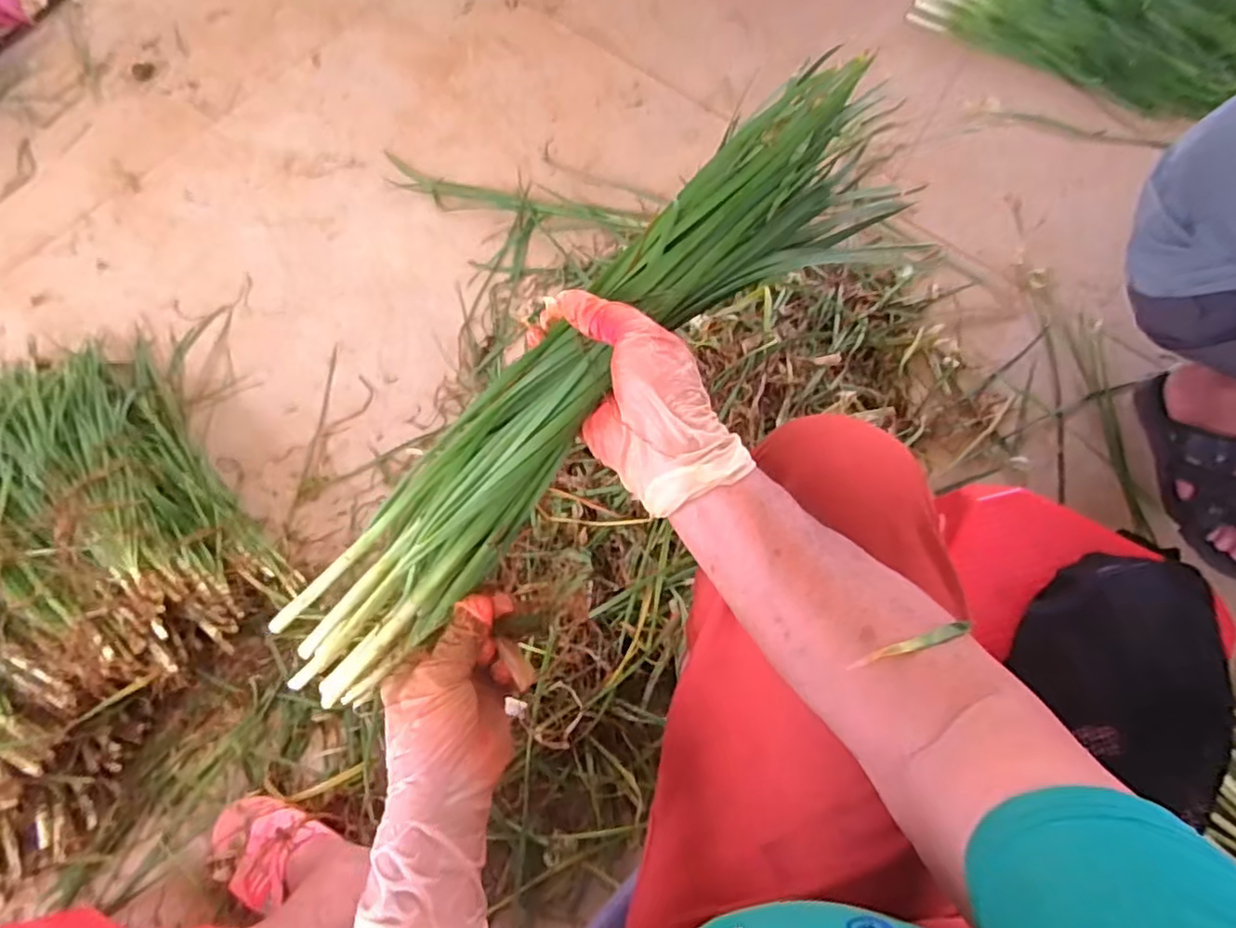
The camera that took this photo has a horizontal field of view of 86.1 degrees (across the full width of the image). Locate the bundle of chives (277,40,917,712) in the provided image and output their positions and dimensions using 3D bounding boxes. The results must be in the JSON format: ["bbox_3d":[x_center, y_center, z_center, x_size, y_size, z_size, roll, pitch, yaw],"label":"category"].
[{"bbox_3d":[-0.007,-0.058,0.424,0.503,0.072,0.094,-44,74,-8],"label":"bundle of chives"}]

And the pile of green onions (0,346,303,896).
[{"bbox_3d":[-0.781,0.148,0.798,0.597,0.113,0.630,-1,68,2],"label":"pile of green onions"}]

